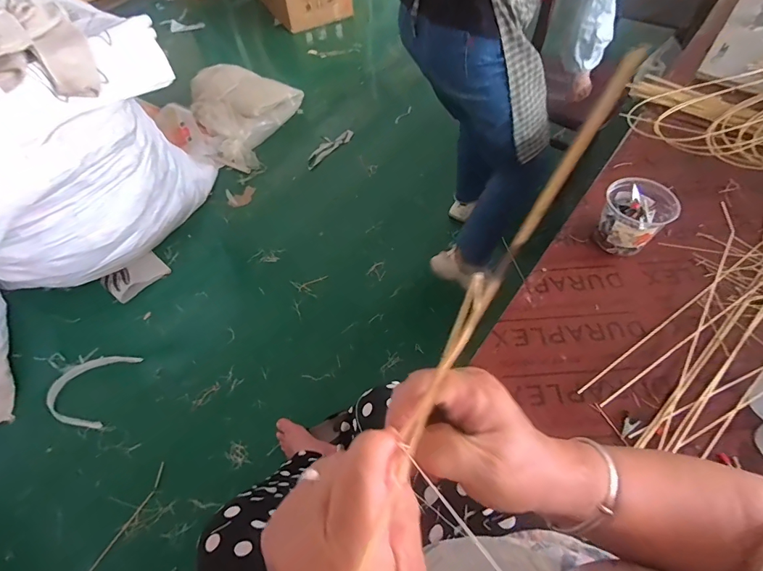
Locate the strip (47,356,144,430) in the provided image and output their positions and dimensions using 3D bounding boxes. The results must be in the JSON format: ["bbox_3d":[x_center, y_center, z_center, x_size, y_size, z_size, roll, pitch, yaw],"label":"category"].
[{"bbox_3d":[-1.002,0.342,1.401,0.234,0.014,0.258,9,57,9],"label":"strip"}]

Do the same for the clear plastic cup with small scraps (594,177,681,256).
[{"bbox_3d":[0.468,-0.128,0.774,0.107,0.108,0.110,-1,56,2],"label":"clear plastic cup with small scraps"}]

